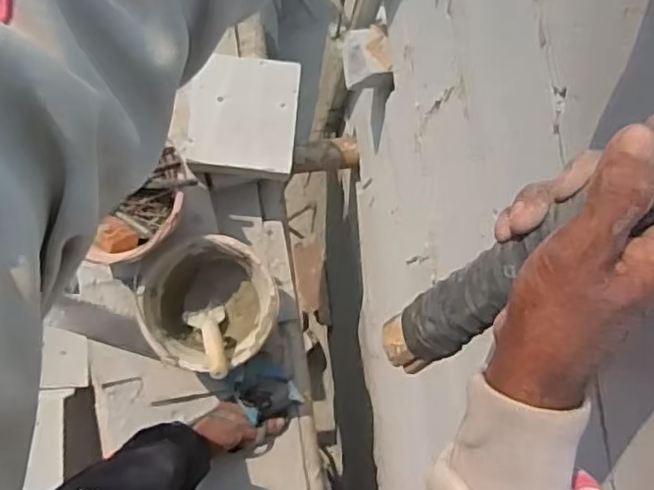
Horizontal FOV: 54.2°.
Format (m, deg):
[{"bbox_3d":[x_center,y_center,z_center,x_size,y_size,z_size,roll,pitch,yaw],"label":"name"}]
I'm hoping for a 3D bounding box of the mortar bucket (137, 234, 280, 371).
[{"bbox_3d":[-0.222,0.113,1.240,0.248,0.180,0.246,0,85,-5],"label":"mortar bucket"}]

